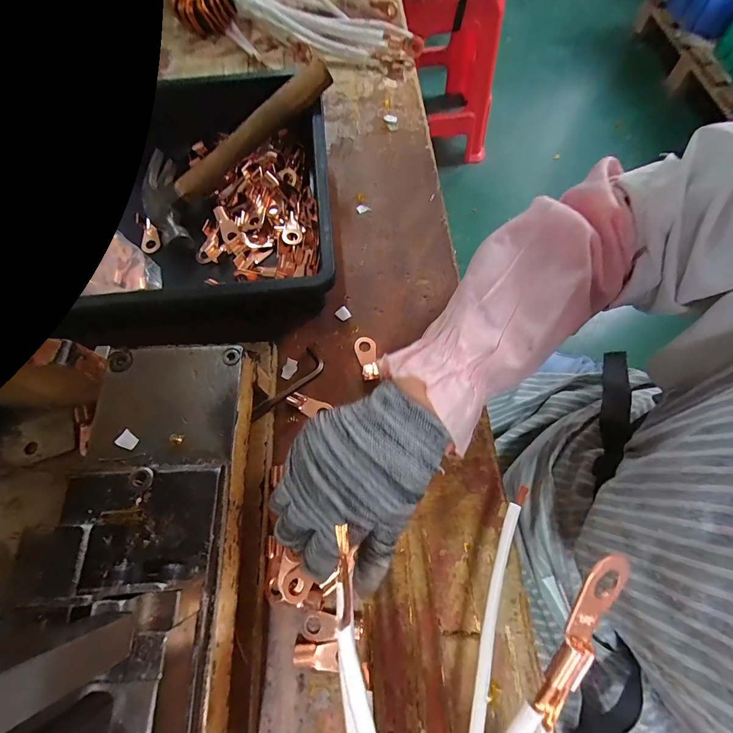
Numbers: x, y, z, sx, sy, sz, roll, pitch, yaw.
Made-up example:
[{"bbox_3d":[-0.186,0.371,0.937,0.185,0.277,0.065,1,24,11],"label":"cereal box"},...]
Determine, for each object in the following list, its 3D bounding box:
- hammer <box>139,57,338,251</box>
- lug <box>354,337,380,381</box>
[{"bbox_3d":[-0.124,-0.205,0.346,0.217,0.033,0.082,-34,72,7],"label":"hammer"},{"bbox_3d":[0.000,-0.008,0.315,0.018,0.007,0.042,-5,69,-2],"label":"lug"}]

